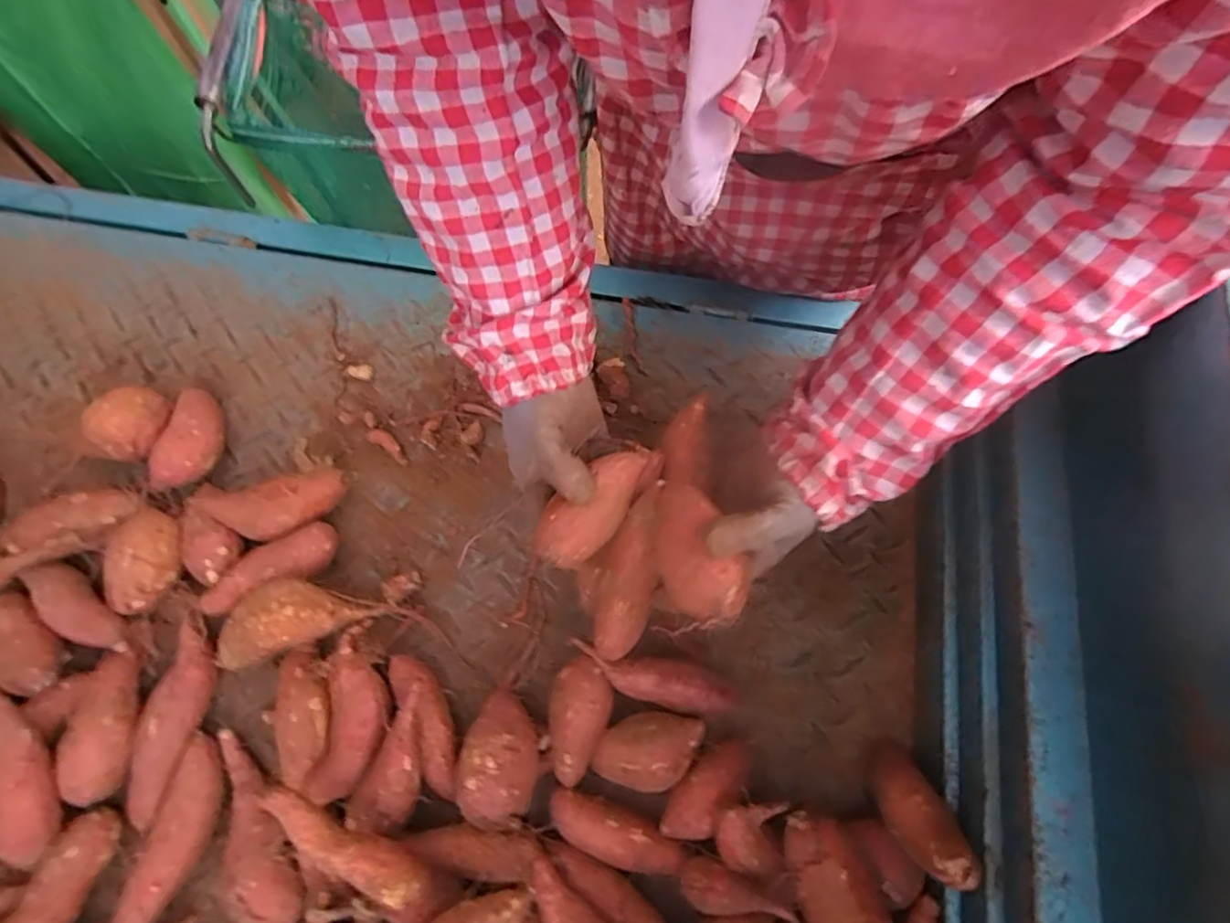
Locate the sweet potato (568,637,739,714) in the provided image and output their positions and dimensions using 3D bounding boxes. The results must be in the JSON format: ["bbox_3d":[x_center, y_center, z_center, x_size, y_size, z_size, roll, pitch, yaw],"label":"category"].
[{"bbox_3d":[0.032,0.173,0.474,0.136,0.039,0.034,13,72,4],"label":"sweet potato"}]

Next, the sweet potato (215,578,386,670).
[{"bbox_3d":[-0.259,0.122,0.475,0.128,0.046,0.055,-20,73,-7],"label":"sweet potato"}]

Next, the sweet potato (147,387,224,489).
[{"bbox_3d":[-0.386,-0.020,0.546,0.047,0.055,0.090,2,72,0],"label":"sweet potato"}]

